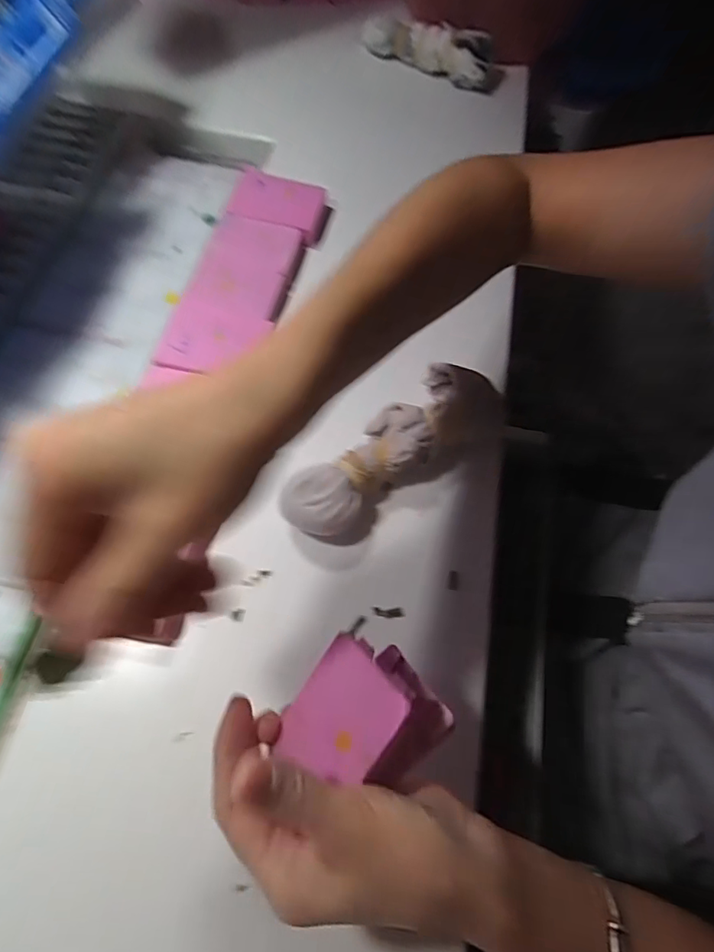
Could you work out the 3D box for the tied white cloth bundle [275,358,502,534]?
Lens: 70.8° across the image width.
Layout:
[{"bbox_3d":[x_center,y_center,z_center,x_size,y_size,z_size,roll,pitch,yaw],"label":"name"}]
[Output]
[{"bbox_3d":[0.024,-0.018,0.338,0.165,0.038,0.054,-34,69,-16],"label":"tied white cloth bundle"}]

